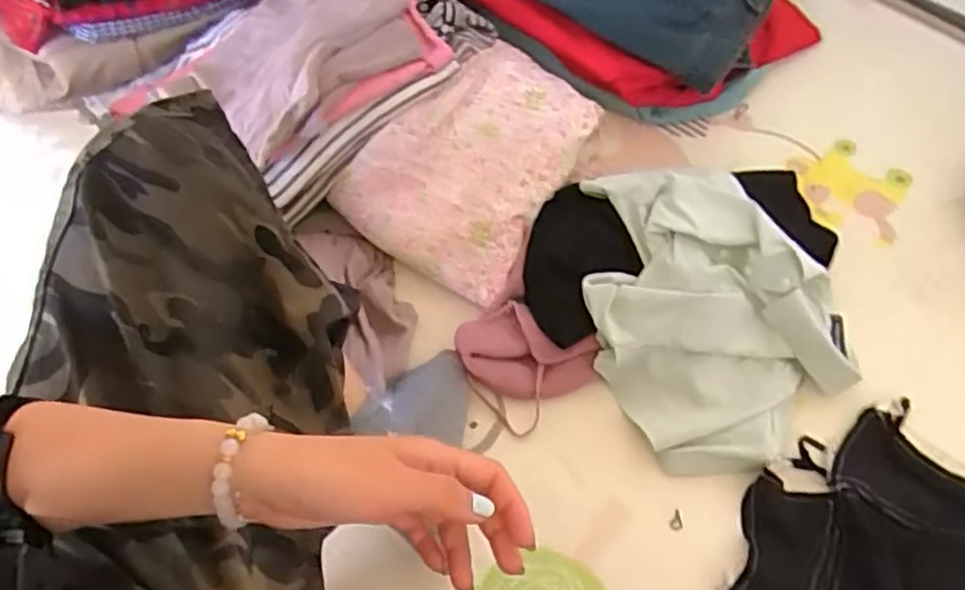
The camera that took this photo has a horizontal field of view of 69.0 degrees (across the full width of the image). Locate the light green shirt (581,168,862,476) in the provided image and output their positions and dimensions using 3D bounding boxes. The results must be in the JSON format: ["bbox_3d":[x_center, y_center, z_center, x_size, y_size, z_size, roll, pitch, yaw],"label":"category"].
[{"bbox_3d":[0.226,0.004,0.734,0.240,0.119,0.317,-28,63,-12],"label":"light green shirt"}]

